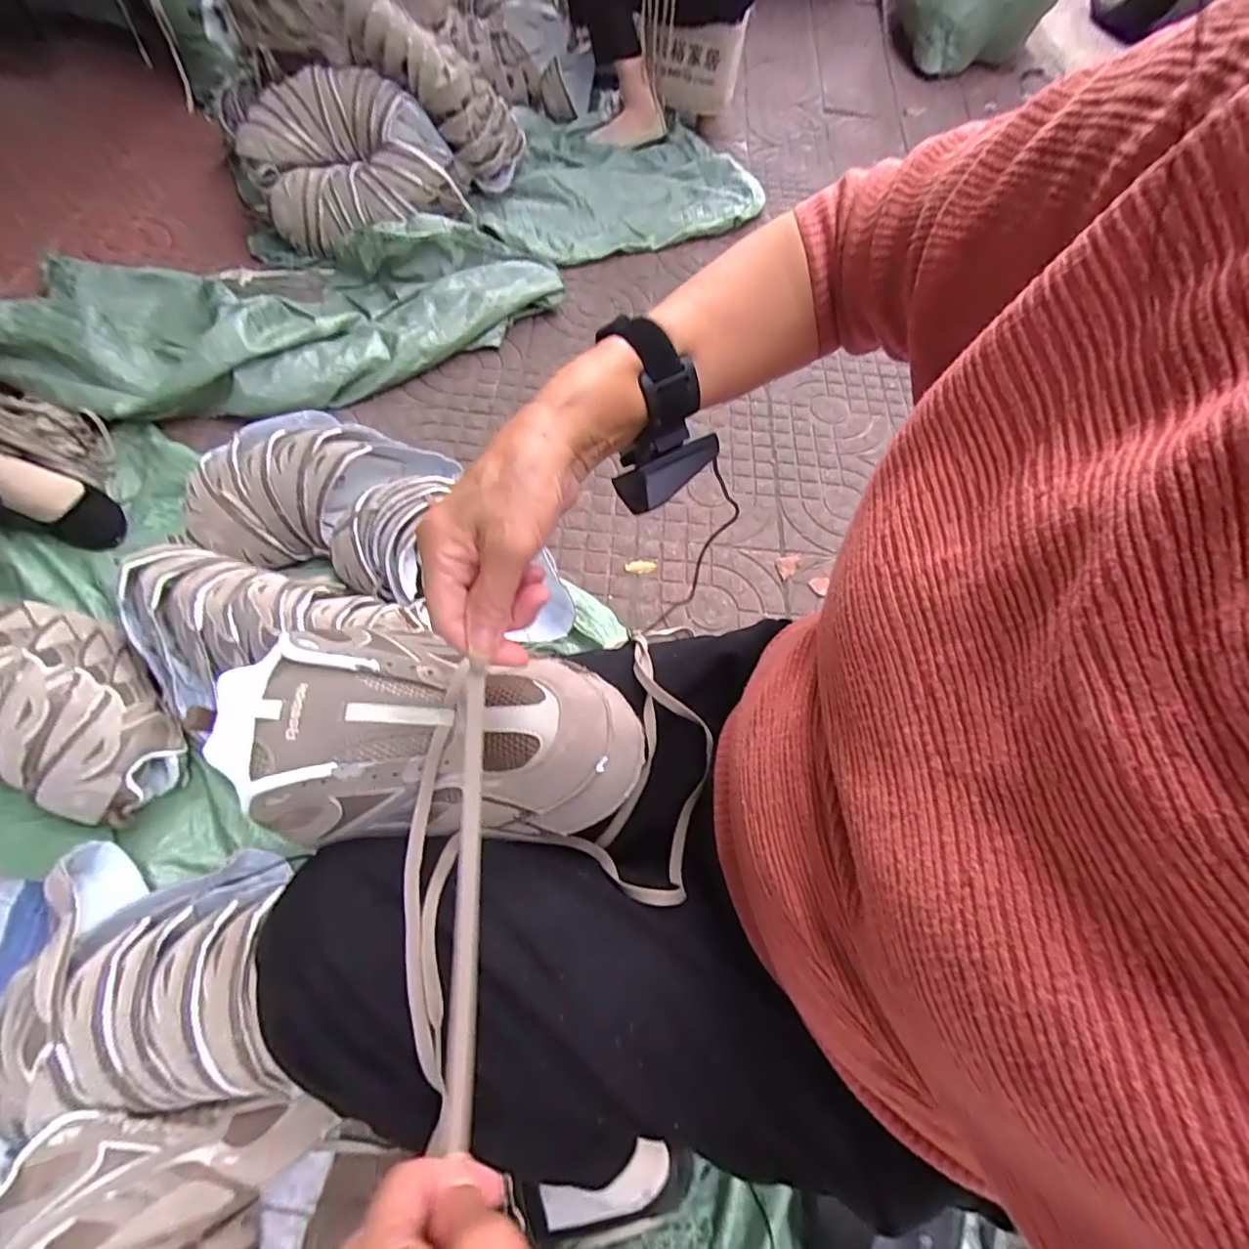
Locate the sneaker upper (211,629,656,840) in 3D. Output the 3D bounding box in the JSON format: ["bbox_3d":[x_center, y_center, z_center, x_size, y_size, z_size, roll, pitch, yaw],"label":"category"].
[{"bbox_3d":[-0.119,0.064,0.377,0.257,0.066,0.128,5,60,-6],"label":"sneaker upper"}]

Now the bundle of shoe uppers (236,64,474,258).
[{"bbox_3d":[-0.502,-0.862,1.099,0.373,0.202,0.162,-17,63,-13],"label":"bundle of shoe uppers"}]

